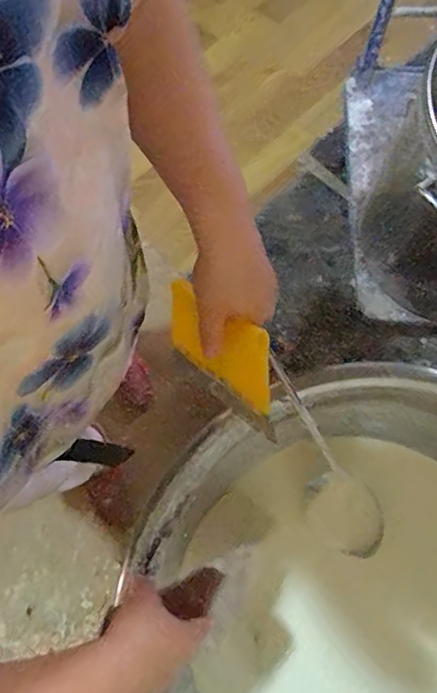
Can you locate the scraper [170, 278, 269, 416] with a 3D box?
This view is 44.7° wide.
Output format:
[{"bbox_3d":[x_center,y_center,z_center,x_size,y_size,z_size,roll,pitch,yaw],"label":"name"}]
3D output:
[{"bbox_3d":[-0.005,-0.002,0.487,0.012,0.087,0.142,-26,44,-29],"label":"scraper"}]

